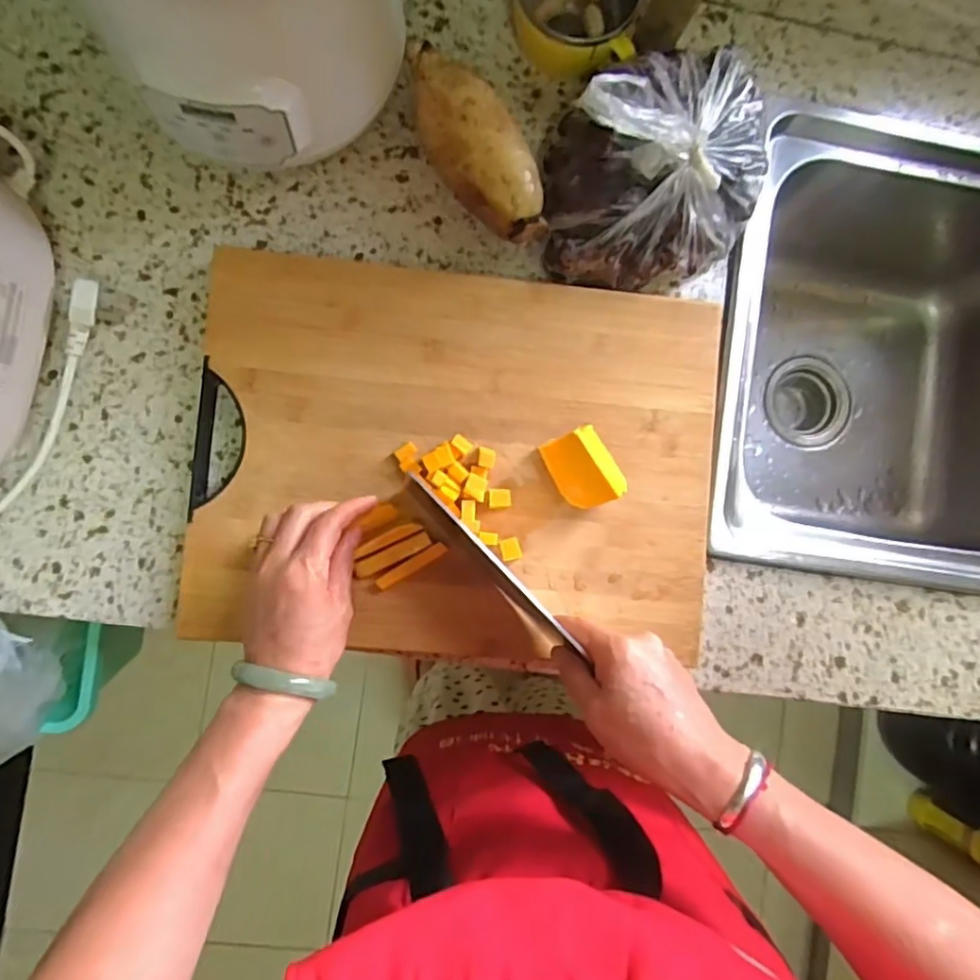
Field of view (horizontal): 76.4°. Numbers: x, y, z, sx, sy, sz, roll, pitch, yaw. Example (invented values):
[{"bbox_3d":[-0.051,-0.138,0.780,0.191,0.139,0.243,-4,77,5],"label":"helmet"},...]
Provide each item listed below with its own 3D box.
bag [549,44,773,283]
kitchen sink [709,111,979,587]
[{"bbox_3d":[0.128,-0.236,0.456,0.182,0.139,0.140,-35,92,-6],"label":"bag"},{"bbox_3d":[0.550,-0.096,0.670,0.727,0.234,0.397,7,87,-5],"label":"kitchen sink"}]

